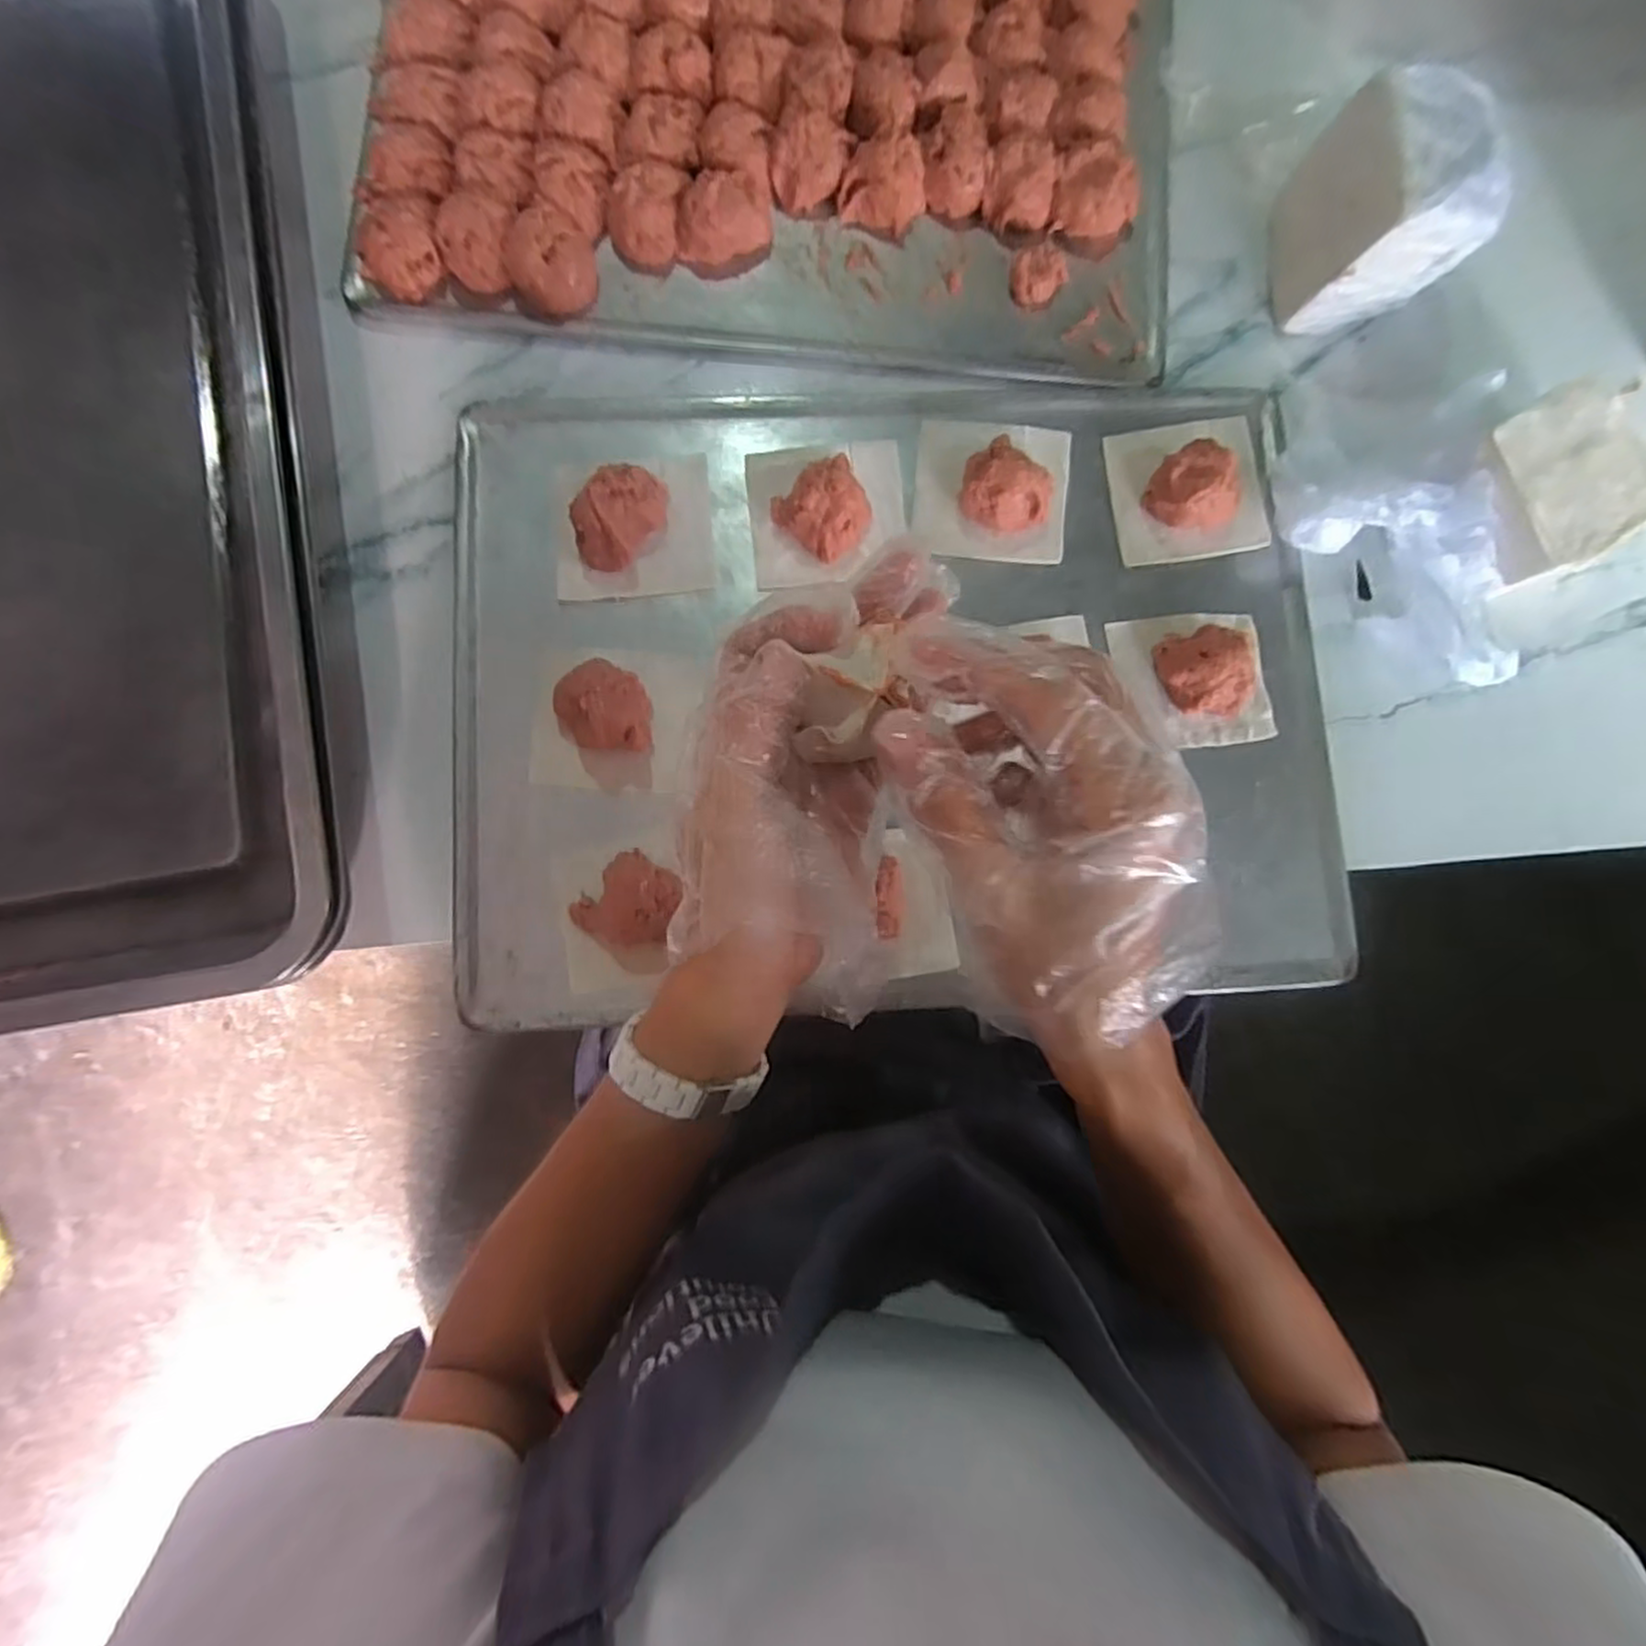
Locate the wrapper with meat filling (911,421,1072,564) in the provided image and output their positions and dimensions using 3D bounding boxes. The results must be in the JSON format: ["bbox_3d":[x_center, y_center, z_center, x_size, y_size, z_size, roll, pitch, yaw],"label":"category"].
[{"bbox_3d":[0.094,-0.184,0.392,0.085,0.033,0.075,3,85,-3],"label":"wrapper with meat filling"}]

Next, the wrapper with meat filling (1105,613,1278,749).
[{"bbox_3d":[0.201,-0.079,0.382,0.077,0.031,0.074,-8,86,-4],"label":"wrapper with meat filling"}]

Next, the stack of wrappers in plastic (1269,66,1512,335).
[{"bbox_3d":[0.303,-0.328,0.392,0.081,0.075,0.089,-1,85,-4],"label":"stack of wrappers in plastic"}]

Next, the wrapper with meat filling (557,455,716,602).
[{"bbox_3d":[-0.100,-0.160,0.382,0.082,0.027,0.075,-5,85,-4],"label":"wrapper with meat filling"}]

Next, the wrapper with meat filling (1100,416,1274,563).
[{"bbox_3d":[0.205,-0.186,0.396,0.084,0.030,0.076,-8,86,-4],"label":"wrapper with meat filling"}]

